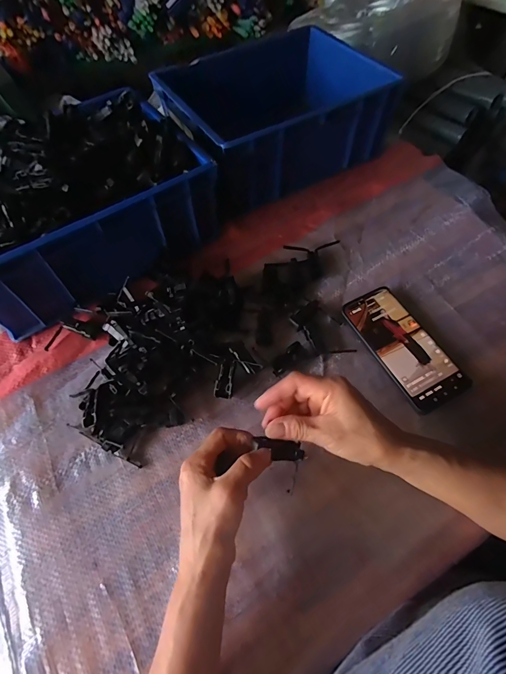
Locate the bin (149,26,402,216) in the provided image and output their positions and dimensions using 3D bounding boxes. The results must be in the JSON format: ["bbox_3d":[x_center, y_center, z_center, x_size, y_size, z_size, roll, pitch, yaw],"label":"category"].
[{"bbox_3d":[0.032,-0.383,0.600,0.329,0.120,0.258,-31,65,-15],"label":"bin"}]

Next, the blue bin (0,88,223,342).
[{"bbox_3d":[-0.249,-0.192,0.488,0.331,0.140,0.247,-33,65,-16],"label":"blue bin"}]

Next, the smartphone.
[{"bbox_3d":[0.187,0.011,0.436,0.078,0.015,0.163,-25,63,-13],"label":"smartphone"}]

